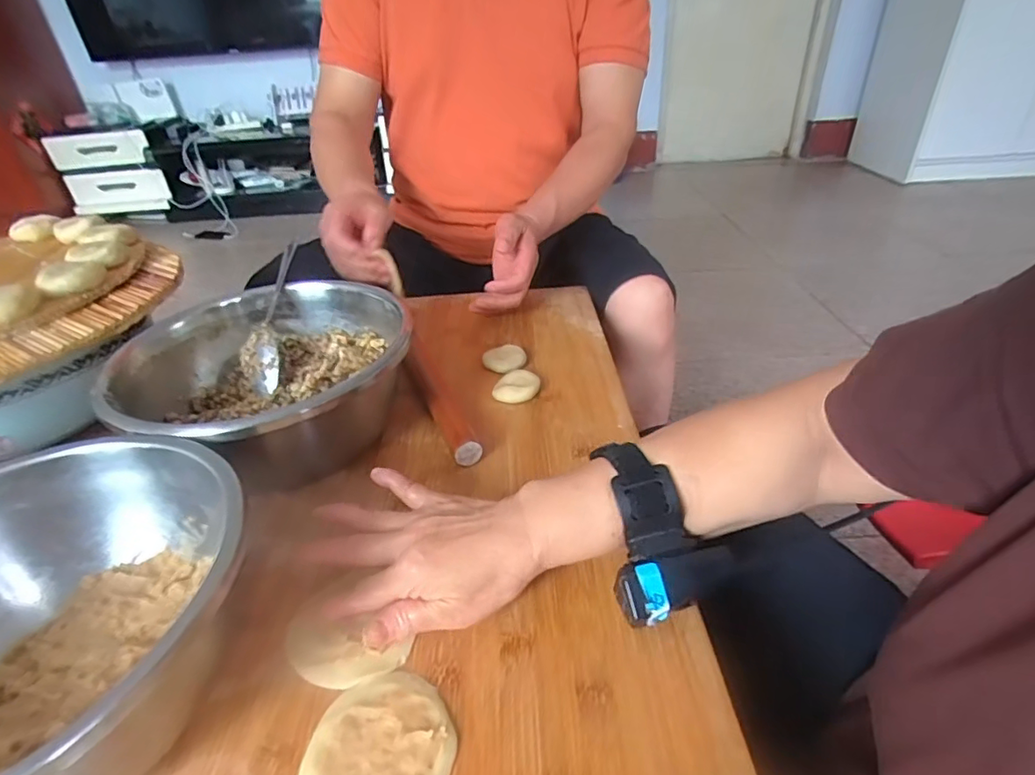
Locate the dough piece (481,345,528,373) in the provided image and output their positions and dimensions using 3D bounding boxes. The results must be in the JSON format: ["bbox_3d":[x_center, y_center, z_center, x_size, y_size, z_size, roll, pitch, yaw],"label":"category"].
[{"bbox_3d":[-0.013,-0.030,0.596,0.044,0.016,0.045,-2,34,1],"label":"dough piece"}]

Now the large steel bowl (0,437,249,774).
[{"bbox_3d":[-0.264,0.141,0.297,0.199,0.101,0.230,-5,34,-1],"label":"large steel bowl"}]

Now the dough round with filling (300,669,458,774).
[{"bbox_3d":[-0.072,0.189,0.284,0.074,0.004,0.081,-2,34,1],"label":"dough round with filling"}]

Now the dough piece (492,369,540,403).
[{"bbox_3d":[0.002,-0.001,0.554,0.040,0.011,0.048,19,40,29],"label":"dough piece"}]

